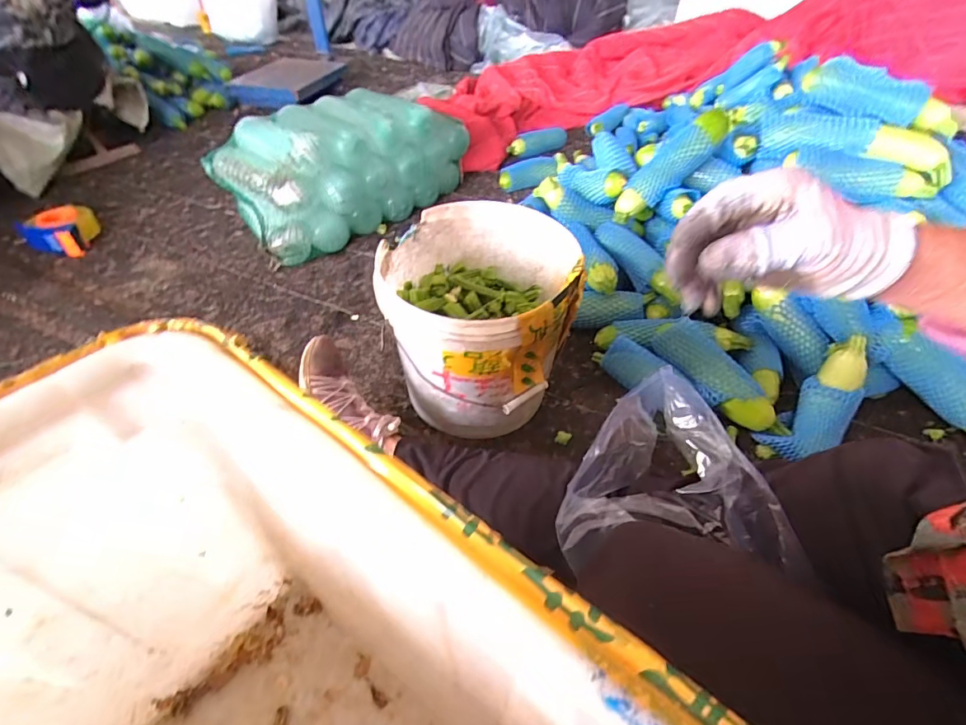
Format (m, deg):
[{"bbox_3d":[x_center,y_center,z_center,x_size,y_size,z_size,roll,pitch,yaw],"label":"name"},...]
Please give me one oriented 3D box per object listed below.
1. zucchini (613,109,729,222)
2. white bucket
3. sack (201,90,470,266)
[{"bbox_3d":[0.361,-0.376,0.890,0.276,0.062,0.059,-44,53,5],"label":"zucchini"},{"bbox_3d":[-0.004,-0.049,0.673,0.247,0.251,0.262,0,45,0],"label":"white bucket"},{"bbox_3d":[-0.308,-0.480,1.114,0.571,0.233,0.269,-35,55,-30],"label":"sack"}]

